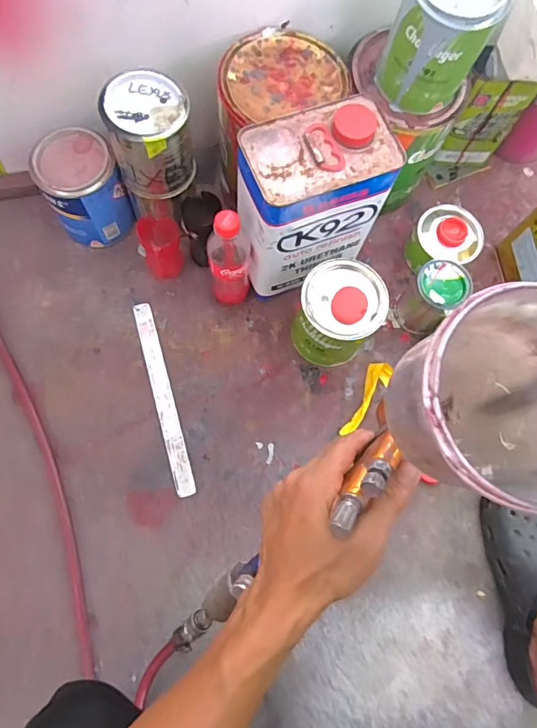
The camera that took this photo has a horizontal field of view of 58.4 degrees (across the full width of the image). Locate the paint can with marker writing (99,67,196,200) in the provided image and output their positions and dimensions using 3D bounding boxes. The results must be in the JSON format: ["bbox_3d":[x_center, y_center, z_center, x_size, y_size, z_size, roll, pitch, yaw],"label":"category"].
[{"bbox_3d":[-0.146,-0.288,0.611,0.098,0.119,0.098,1,74,-3],"label":"paint can with marker writing"}]

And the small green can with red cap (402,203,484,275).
[{"bbox_3d":[0.274,-0.194,0.767,0.109,0.083,0.093,-4,73,-5],"label":"small green can with red cap"}]

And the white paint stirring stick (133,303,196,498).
[{"bbox_3d":[-0.150,0.045,0.685,0.027,0.004,0.283,-14,75,-13],"label":"white paint stirring stick"}]

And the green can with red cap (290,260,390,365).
[{"bbox_3d":[0.093,-0.062,0.661,0.108,0.139,0.104,1,74,-3],"label":"green can with red cap"}]

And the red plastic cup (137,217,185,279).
[{"bbox_3d":[-0.151,-0.164,0.699,0.054,0.095,0.059,1,74,-3],"label":"red plastic cup"}]

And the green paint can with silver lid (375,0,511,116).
[{"bbox_3d":[0.201,-0.385,0.569,0.115,0.138,0.094,20,74,3],"label":"green paint can with silver lid"}]

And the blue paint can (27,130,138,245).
[{"bbox_3d":[-0.262,-0.252,0.689,0.107,0.120,0.107,1,74,-3],"label":"blue paint can"}]

